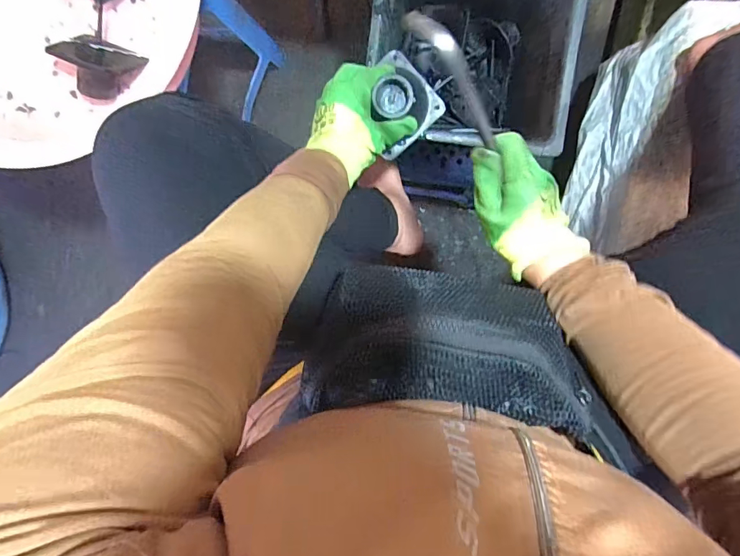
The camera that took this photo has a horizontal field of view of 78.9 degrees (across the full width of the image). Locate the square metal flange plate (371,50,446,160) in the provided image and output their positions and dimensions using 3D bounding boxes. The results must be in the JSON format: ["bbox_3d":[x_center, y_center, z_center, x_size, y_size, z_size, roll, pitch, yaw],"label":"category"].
[{"bbox_3d":[0.030,-0.200,0.508,0.090,0.051,0.089,-43,94,5],"label":"square metal flange plate"}]

